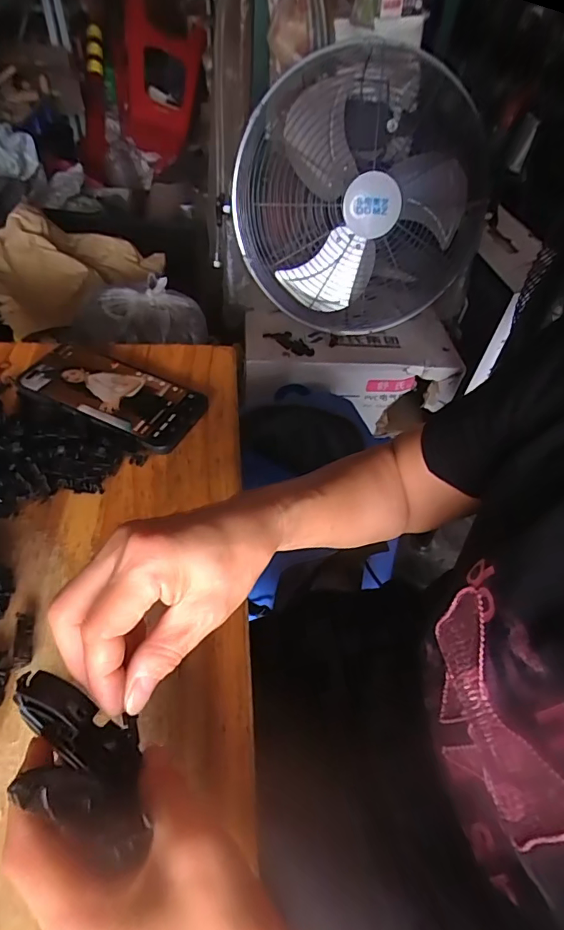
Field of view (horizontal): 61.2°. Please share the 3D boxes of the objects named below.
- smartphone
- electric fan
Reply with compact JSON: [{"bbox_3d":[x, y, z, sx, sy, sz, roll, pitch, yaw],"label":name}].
[{"bbox_3d":[-0.155,-0.067,0.439,0.163,0.009,0.075,23,51,14],"label":"smartphone"},{"bbox_3d":[0.127,-0.477,0.847,0.399,0.375,0.246,4,49,-2],"label":"electric fan"}]

